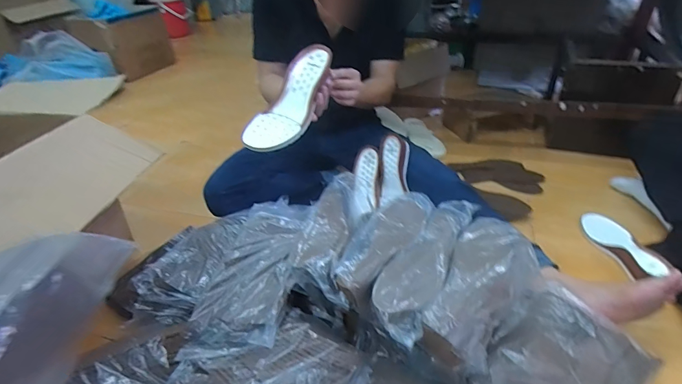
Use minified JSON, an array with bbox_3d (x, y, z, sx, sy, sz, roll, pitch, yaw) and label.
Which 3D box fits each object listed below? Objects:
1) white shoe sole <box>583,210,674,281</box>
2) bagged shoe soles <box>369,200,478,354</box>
[{"bbox_3d":[0.638,0.116,0.875,0.103,0.052,0.248,-4,34,-2],"label":"white shoe sole"},{"bbox_3d":[0.130,0.104,0.599,0.084,0.044,0.272,18,39,28],"label":"bagged shoe soles"}]

